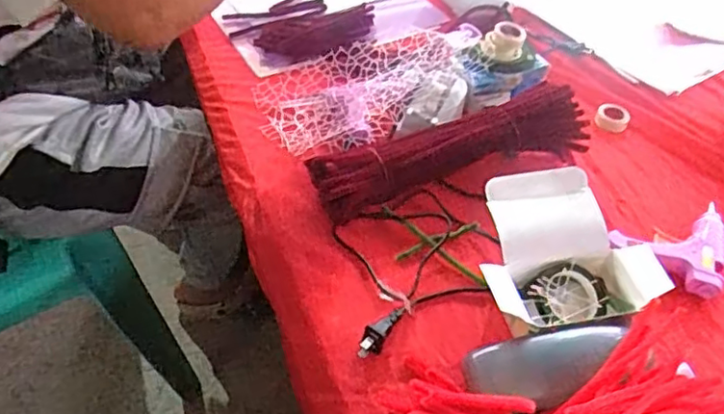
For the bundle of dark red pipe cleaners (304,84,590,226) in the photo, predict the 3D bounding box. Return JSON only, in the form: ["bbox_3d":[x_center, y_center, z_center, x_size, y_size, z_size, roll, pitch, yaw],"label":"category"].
[{"bbox_3d":[0.088,-0.059,0.643,0.288,0.069,0.076,-15,52,-15],"label":"bundle of dark red pipe cleaners"}]

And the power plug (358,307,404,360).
[{"bbox_3d":[0.018,0.104,0.527,0.016,0.023,0.058,31,42,22],"label":"power plug"}]

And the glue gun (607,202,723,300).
[{"bbox_3d":[0.300,0.030,0.610,0.103,0.028,0.098,24,52,16],"label":"glue gun"}]

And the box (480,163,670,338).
[{"bbox_3d":[0.178,0.042,0.557,0.168,0.071,0.137,-10,50,-11],"label":"box"}]

